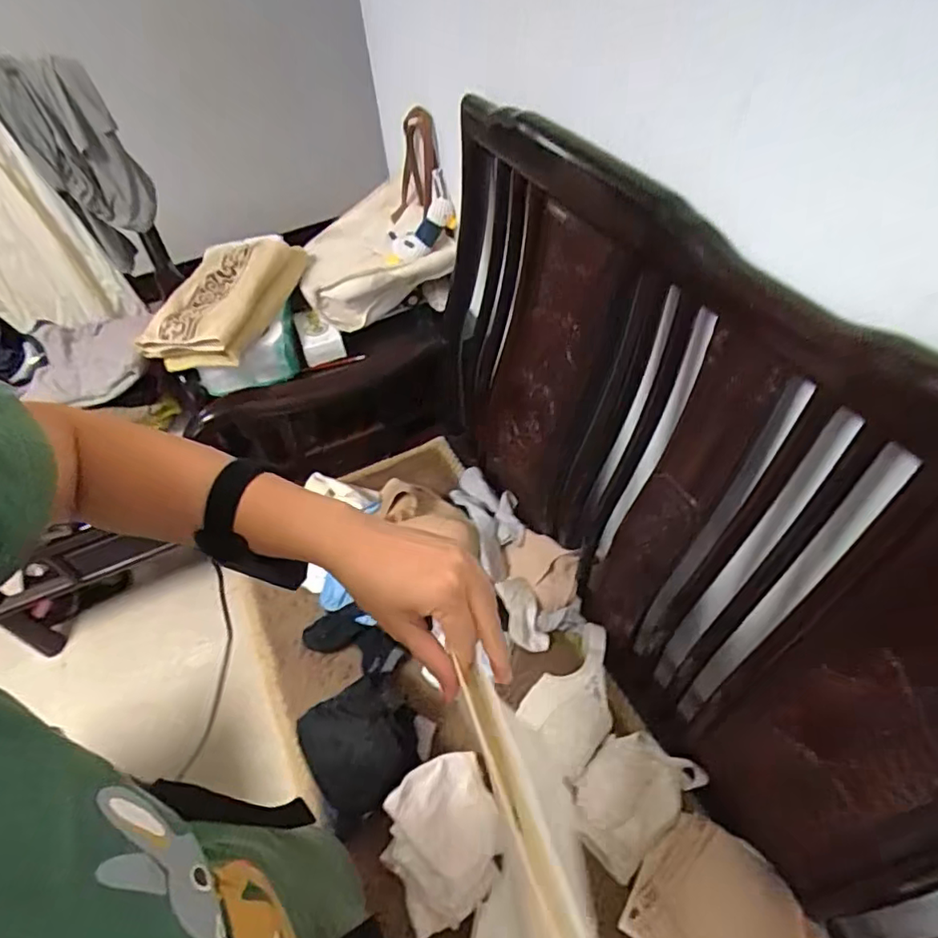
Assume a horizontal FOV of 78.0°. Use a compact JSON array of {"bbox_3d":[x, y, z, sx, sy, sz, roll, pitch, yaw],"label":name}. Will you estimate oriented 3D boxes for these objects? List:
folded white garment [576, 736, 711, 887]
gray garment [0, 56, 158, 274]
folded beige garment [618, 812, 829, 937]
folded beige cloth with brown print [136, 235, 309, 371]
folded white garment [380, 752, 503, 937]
[{"bbox_3d":[0.221,0.448,0.803,0.179,0.021,0.122,-37,56,-24],"label":"folded white garment"},{"bbox_3d":[-0.848,-0.675,1.315,0.162,0.414,0.178,15,52,17],"label":"gray garment"},{"bbox_3d":[0.336,0.550,0.678,0.273,0.057,0.188,27,57,25],"label":"folded beige garment"},{"bbox_3d":[-0.454,-0.340,1.135,0.192,0.079,0.364,8,51,12],"label":"folded beige cloth with brown print"},{"bbox_3d":[-0.031,0.486,0.772,0.167,0.056,0.171,-28,53,-18],"label":"folded white garment"}]

